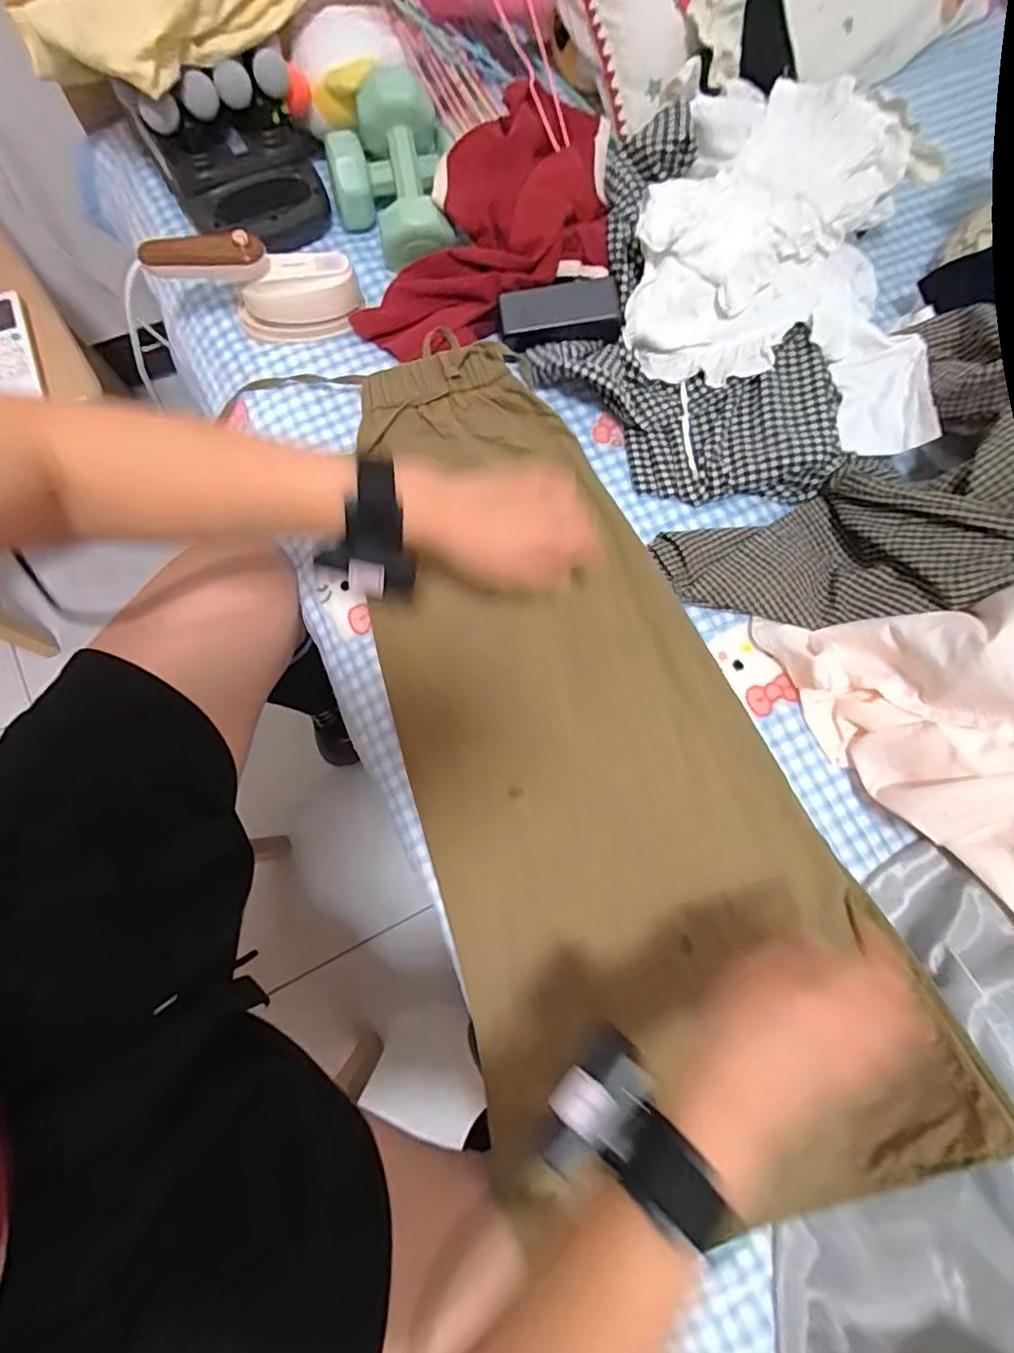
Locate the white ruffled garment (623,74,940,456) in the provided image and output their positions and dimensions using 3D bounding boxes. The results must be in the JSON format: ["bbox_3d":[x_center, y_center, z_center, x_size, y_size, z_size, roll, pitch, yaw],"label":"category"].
[{"bbox_3d":[0.302,-0.441,0.585,0.328,0.088,0.359,11,75,1],"label":"white ruffled garment"}]

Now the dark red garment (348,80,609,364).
[{"bbox_3d":[0.015,-0.495,0.623,0.199,0.099,0.323,34,77,7],"label":"dark red garment"}]

